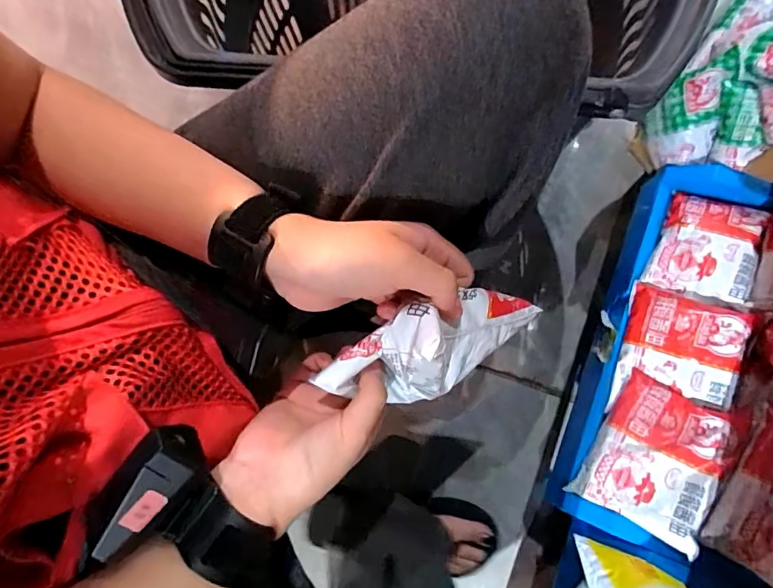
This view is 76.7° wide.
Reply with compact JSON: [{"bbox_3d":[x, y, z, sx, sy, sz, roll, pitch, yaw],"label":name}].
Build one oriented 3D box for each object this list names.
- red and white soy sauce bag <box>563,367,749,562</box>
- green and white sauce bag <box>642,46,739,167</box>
[{"bbox_3d":[0.259,0.155,0.466,0.110,0.020,0.135,24,76,28],"label":"red and white soy sauce bag"},{"bbox_3d":[0.338,-0.204,0.544,0.065,0.027,0.116,21,122,34],"label":"green and white sauce bag"}]

